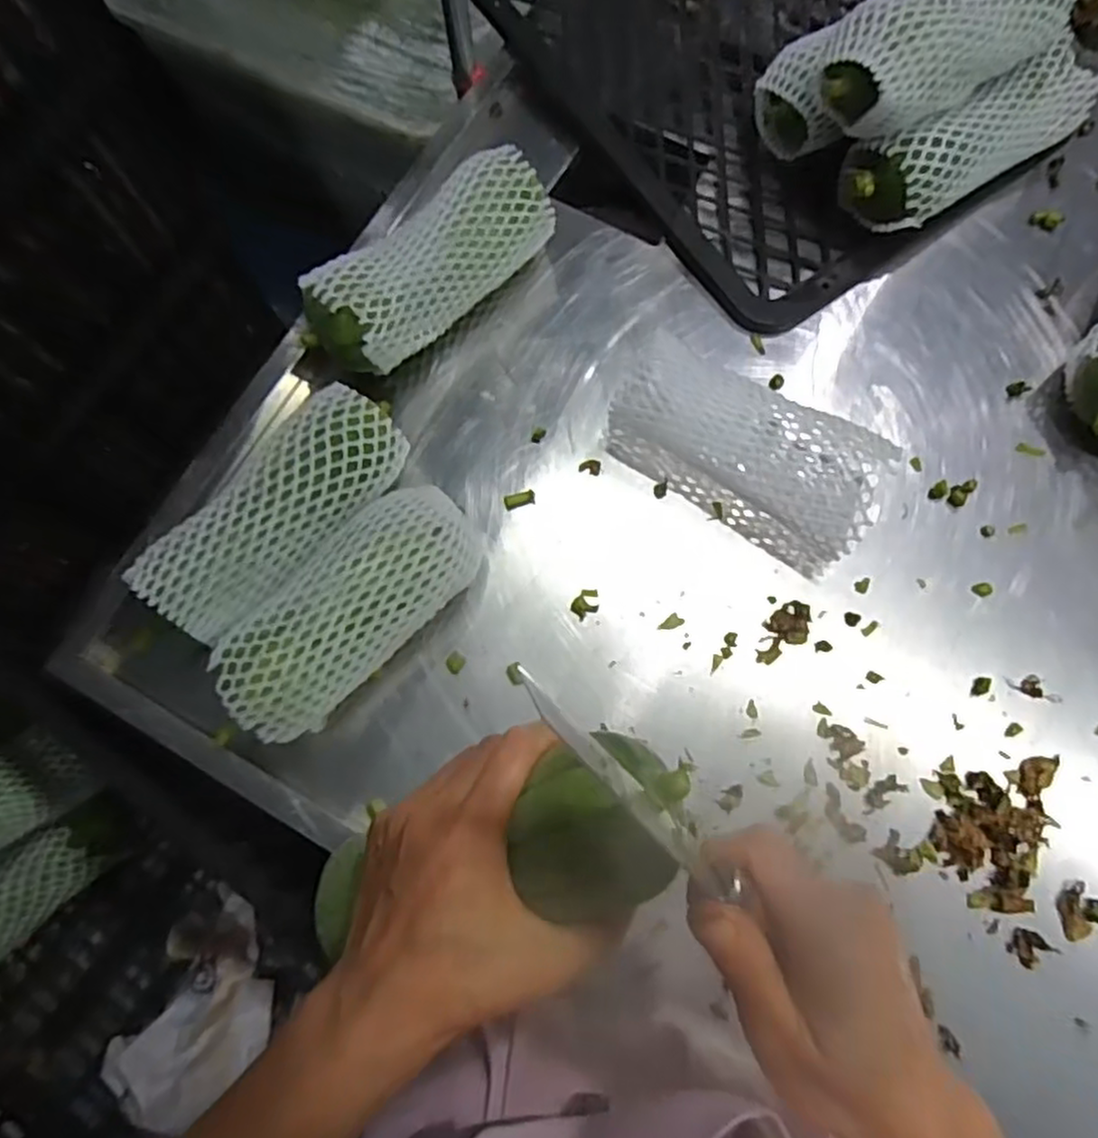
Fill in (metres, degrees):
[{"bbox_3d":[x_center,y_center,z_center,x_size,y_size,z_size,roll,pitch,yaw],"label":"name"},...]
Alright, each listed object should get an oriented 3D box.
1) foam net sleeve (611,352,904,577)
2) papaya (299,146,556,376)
[{"bbox_3d":[0.132,-0.085,0.494,0.190,0.060,0.083,33,78,9],"label":"foam net sleeve"},{"bbox_3d":[-0.084,-0.214,0.523,0.192,0.086,0.066,-44,78,-10],"label":"papaya"}]

